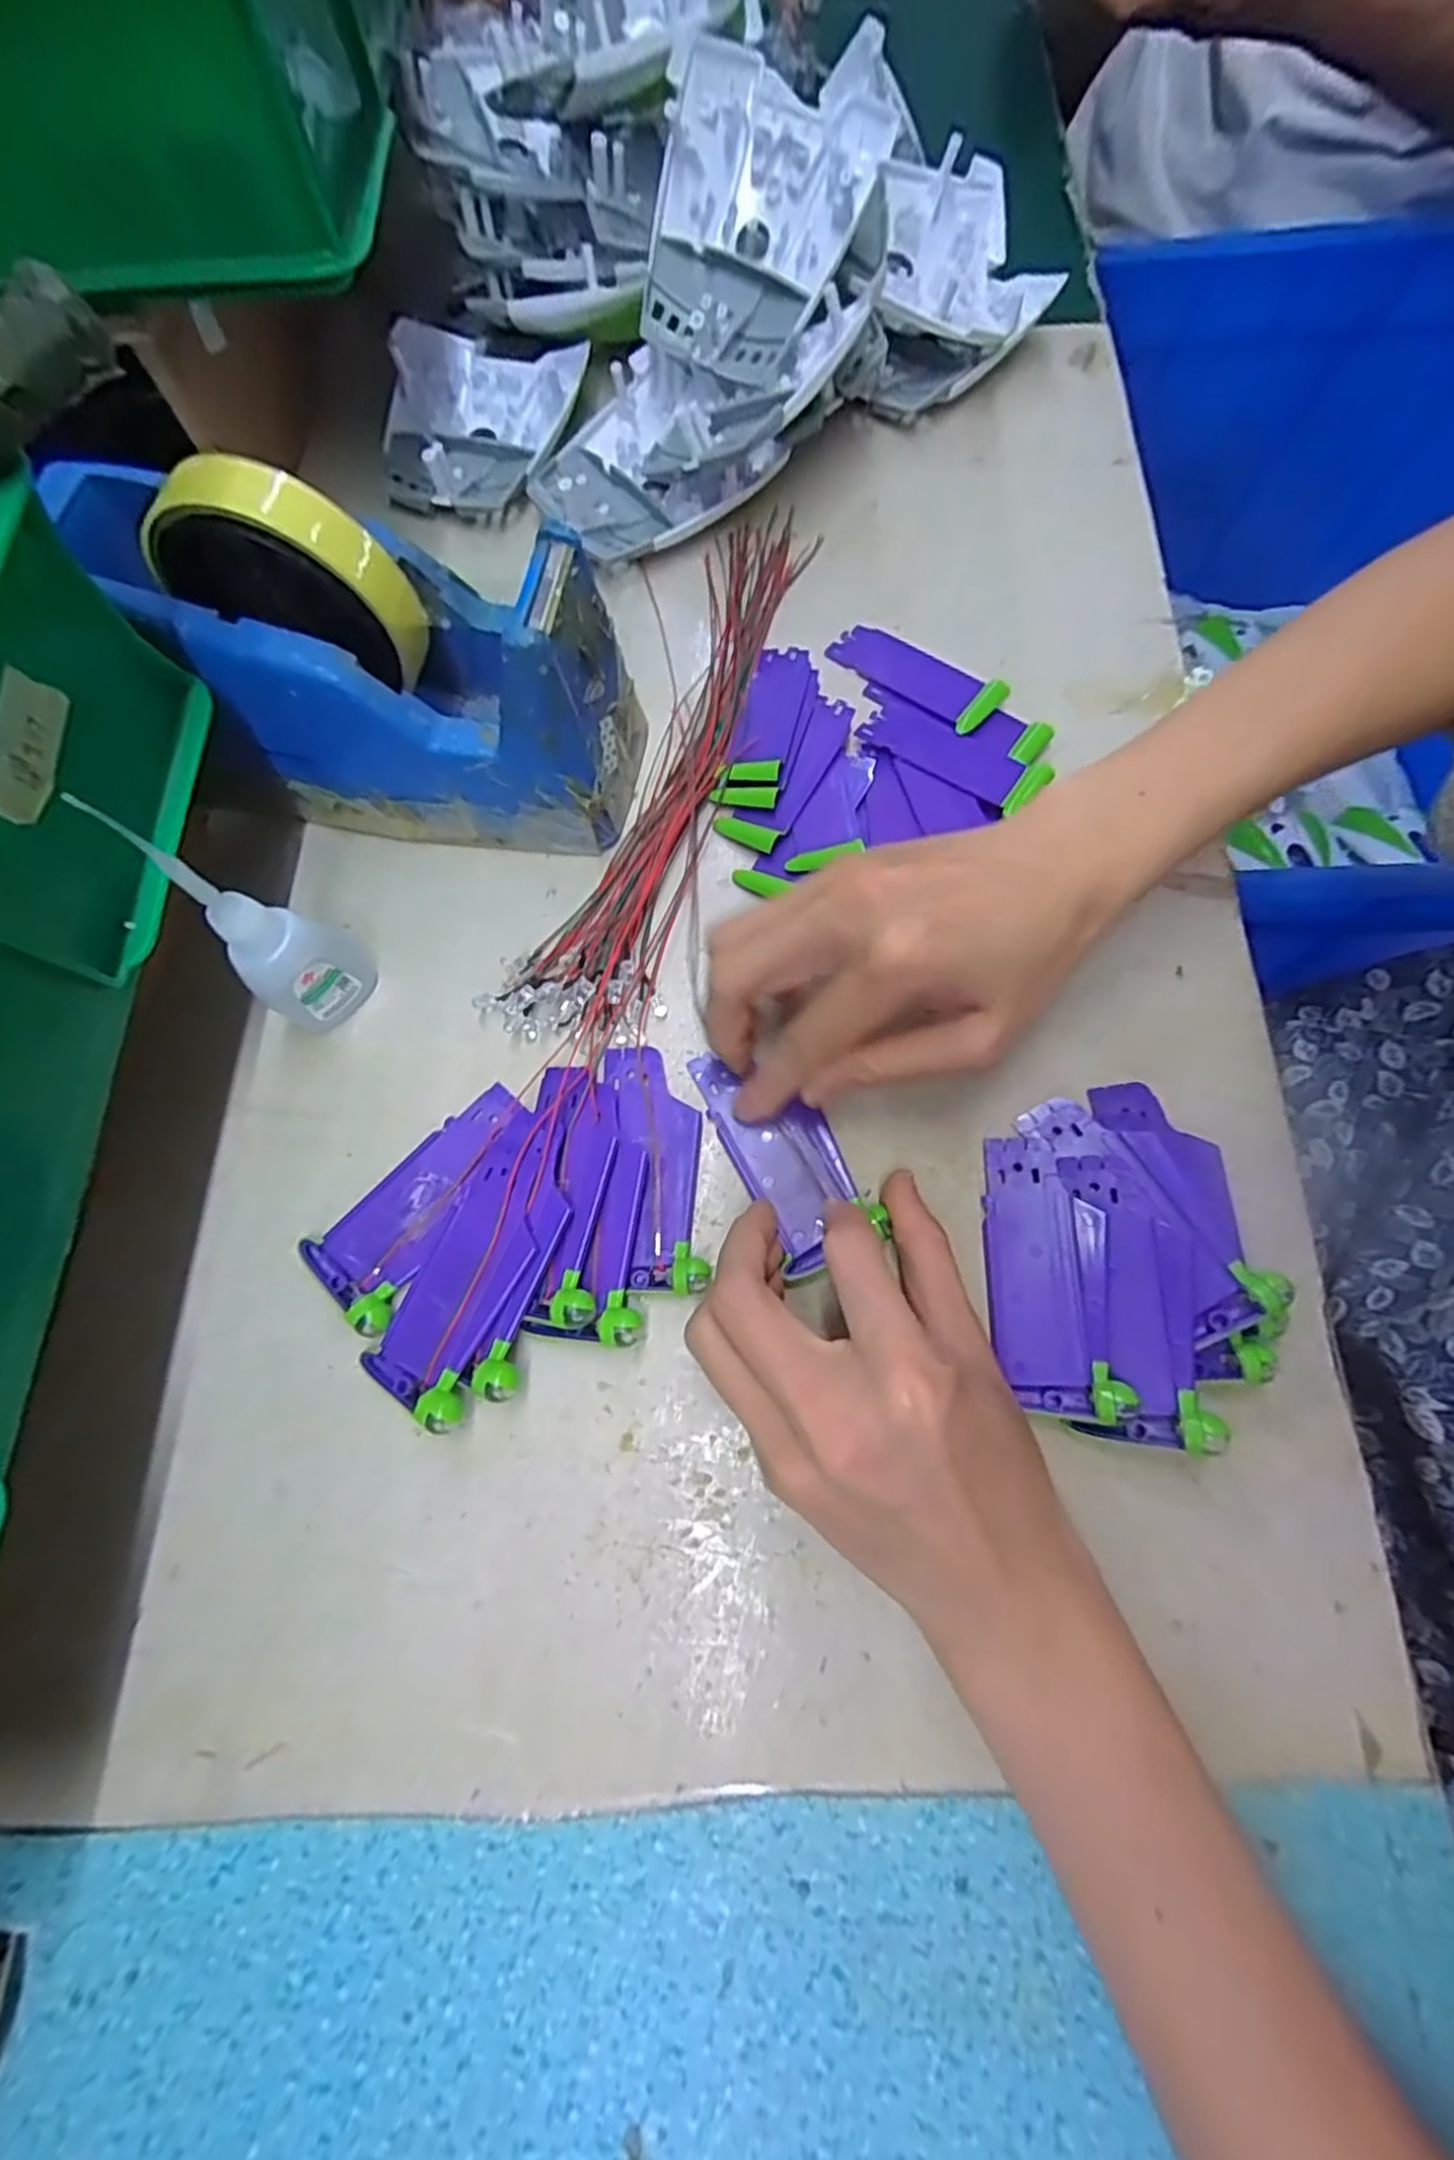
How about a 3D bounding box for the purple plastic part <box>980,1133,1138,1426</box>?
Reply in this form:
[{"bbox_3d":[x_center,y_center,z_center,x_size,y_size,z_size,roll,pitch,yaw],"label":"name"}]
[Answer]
[{"bbox_3d":[0.109,0.064,0.247,0.037,0.010,0.090,-8,69,21],"label":"purple plastic part"}]

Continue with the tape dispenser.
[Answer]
[{"bbox_3d":[-0.129,-0.157,0.265,0.183,0.100,0.083,15,73,6],"label":"tape dispenser"}]

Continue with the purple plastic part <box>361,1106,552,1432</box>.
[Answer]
[{"bbox_3d":[-0.083,0.061,0.248,0.037,0.018,0.099,25,74,9],"label":"purple plastic part"}]

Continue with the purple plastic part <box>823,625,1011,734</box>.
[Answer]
[{"bbox_3d":[0.084,-0.183,0.326,0.078,0.004,0.028,39,82,16],"label":"purple plastic part"}]

